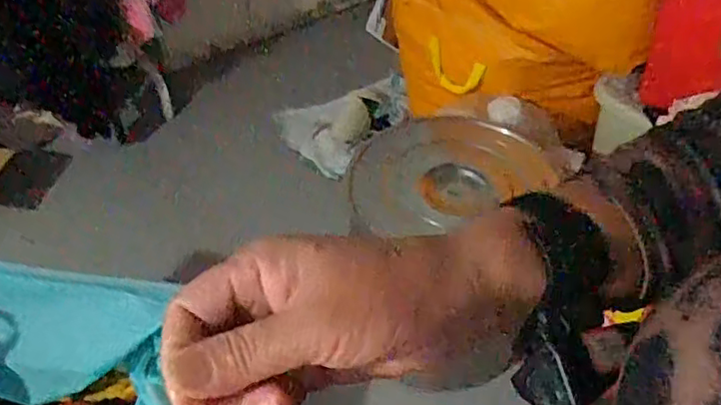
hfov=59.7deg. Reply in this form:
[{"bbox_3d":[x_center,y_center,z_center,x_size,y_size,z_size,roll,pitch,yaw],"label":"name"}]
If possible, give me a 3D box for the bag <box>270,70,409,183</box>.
[{"bbox_3d":[-0.052,-0.234,1.939,0.369,0.276,0.146,-13,49,-14],"label":"bag"}]

